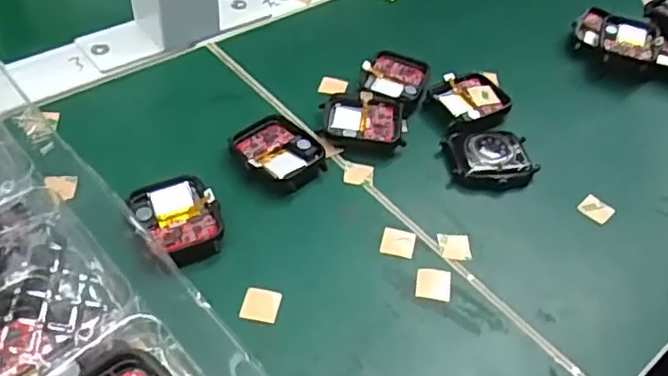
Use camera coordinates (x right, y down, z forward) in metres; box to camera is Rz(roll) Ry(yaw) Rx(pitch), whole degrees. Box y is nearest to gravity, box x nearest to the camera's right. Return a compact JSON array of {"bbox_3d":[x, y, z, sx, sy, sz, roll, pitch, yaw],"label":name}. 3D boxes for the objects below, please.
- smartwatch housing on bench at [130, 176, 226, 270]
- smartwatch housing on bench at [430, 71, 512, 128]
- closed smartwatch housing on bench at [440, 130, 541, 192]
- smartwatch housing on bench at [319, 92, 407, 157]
[{"bbox_3d":[-0.072,0.015,0.289,0.036,0.010,0.046,-21,54,-23],"label":"smartwatch housing on bench"},{"bbox_3d":[0.080,-0.052,0.368,0.042,0.010,0.039,-14,51,-18],"label":"smartwatch housing on bench"},{"bbox_3d":[0.084,-0.016,0.337,0.047,0.012,0.037,1,48,-5],"label":"closed smartwatch housing on bench"},{"bbox_3d":[0.017,-0.037,0.347,0.044,0.009,0.035,4,48,-3],"label":"smartwatch housing on bench"}]

